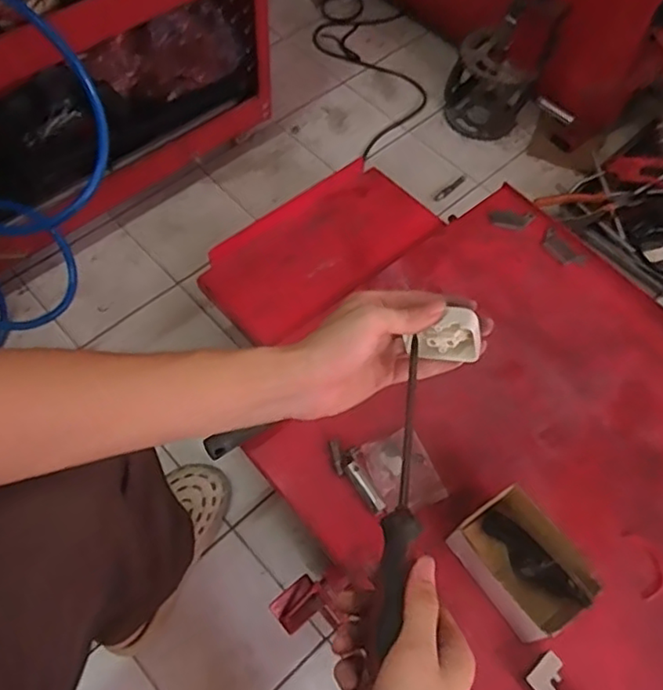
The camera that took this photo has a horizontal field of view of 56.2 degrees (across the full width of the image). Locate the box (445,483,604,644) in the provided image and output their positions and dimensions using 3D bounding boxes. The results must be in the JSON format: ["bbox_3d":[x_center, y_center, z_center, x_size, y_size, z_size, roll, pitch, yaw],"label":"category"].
[{"bbox_3d":[0.212,0.250,0.703,0.101,0.074,0.144,-32,68,-17],"label":"box"}]

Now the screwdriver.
[{"bbox_3d":[0.049,0.094,0.409,0.022,0.018,0.203,8,71,5],"label":"screwdriver"}]

